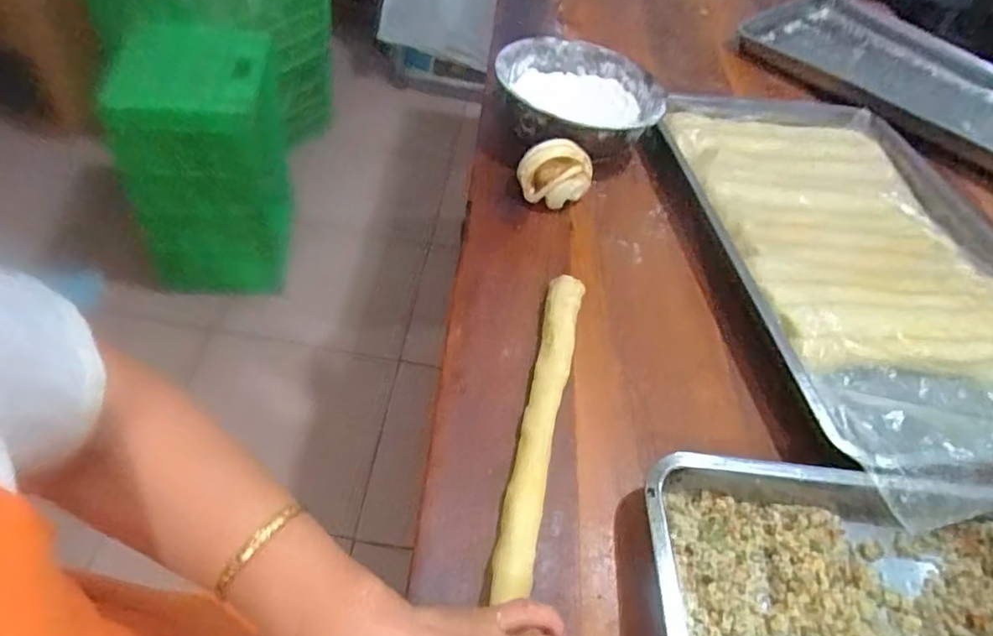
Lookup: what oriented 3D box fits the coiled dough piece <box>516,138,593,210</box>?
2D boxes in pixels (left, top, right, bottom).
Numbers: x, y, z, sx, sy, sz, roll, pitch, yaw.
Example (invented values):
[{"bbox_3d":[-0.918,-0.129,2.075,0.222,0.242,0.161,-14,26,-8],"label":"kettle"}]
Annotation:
[{"bbox_3d":[0.070,-0.172,0.717,0.088,0.063,0.066,14,48,5],"label":"coiled dough piece"}]

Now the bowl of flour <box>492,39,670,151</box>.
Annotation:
[{"bbox_3d":[0.106,-0.297,0.814,0.221,0.075,0.233,6,48,-7],"label":"bowl of flour"}]

